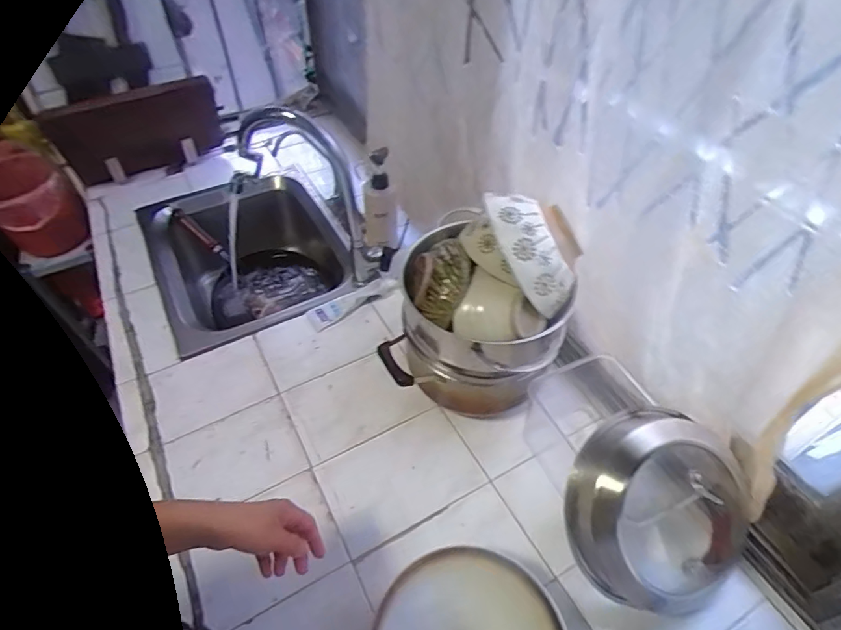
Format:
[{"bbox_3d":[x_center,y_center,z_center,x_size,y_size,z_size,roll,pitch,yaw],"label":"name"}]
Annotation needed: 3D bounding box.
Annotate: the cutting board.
[{"bbox_3d":[-0.618,-0.403,1.096,0.351,0.218,0.023,-14,68,-4],"label":"cutting board"}]

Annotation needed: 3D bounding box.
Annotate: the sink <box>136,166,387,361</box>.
[{"bbox_3d":[-0.356,-0.094,1.092,0.381,0.188,0.483,-23,52,-20],"label":"sink"}]

